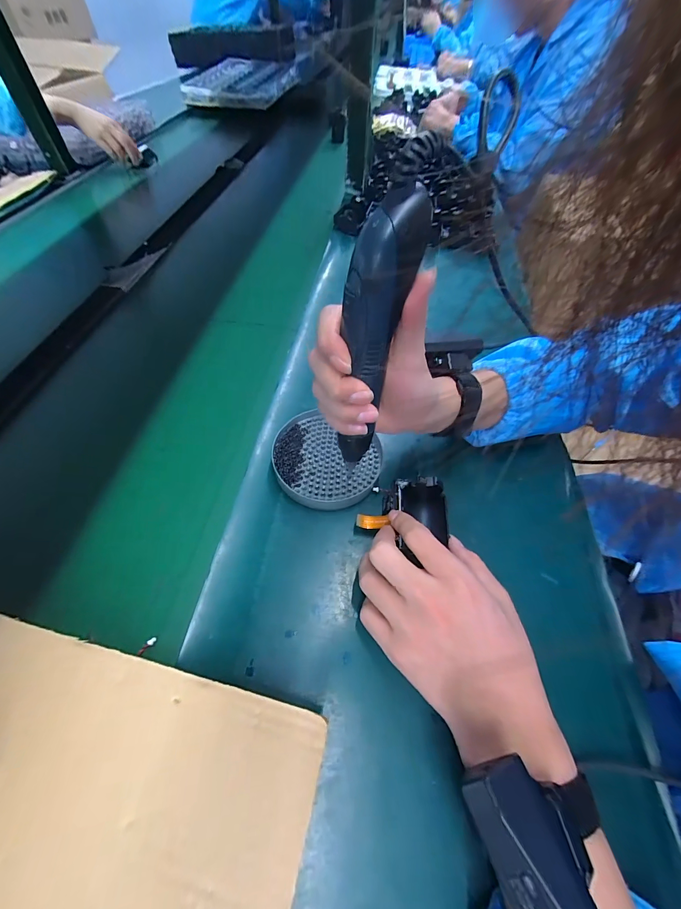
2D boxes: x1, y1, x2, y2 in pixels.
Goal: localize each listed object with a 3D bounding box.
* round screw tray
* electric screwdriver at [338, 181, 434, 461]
[{"bbox_3d":[-0.018,0.007,0.361,0.111,0.018,0.099,24,57,13],"label":"round screw tray"},{"bbox_3d":[0.018,-0.071,0.228,0.036,0.171,0.027,19,39,10],"label":"electric screwdriver"}]

